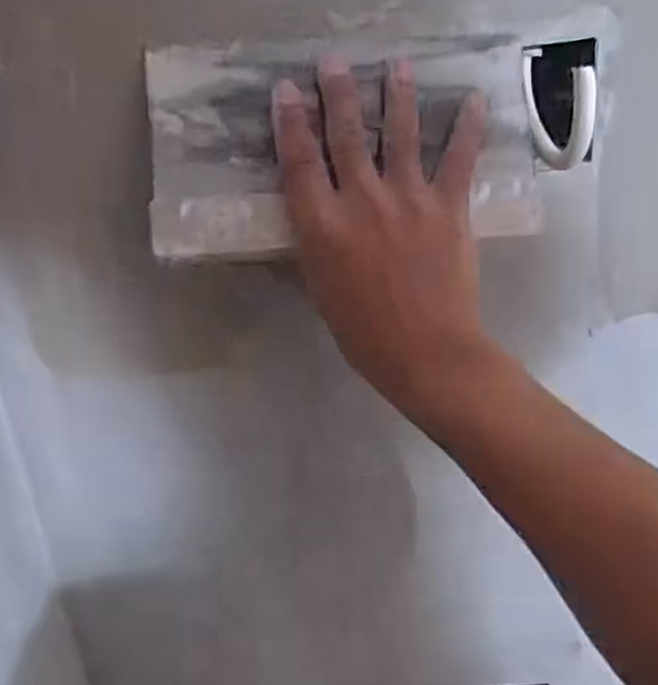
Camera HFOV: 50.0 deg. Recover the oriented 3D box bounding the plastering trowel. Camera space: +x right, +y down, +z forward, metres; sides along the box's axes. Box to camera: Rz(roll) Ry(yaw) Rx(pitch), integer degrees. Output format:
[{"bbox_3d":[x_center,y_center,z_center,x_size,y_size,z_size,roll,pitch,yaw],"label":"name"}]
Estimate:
[{"bbox_3d":[0.009,-0.103,0.365,0.197,0.110,0.014,-5,-11,-4],"label":"plastering trowel"}]

